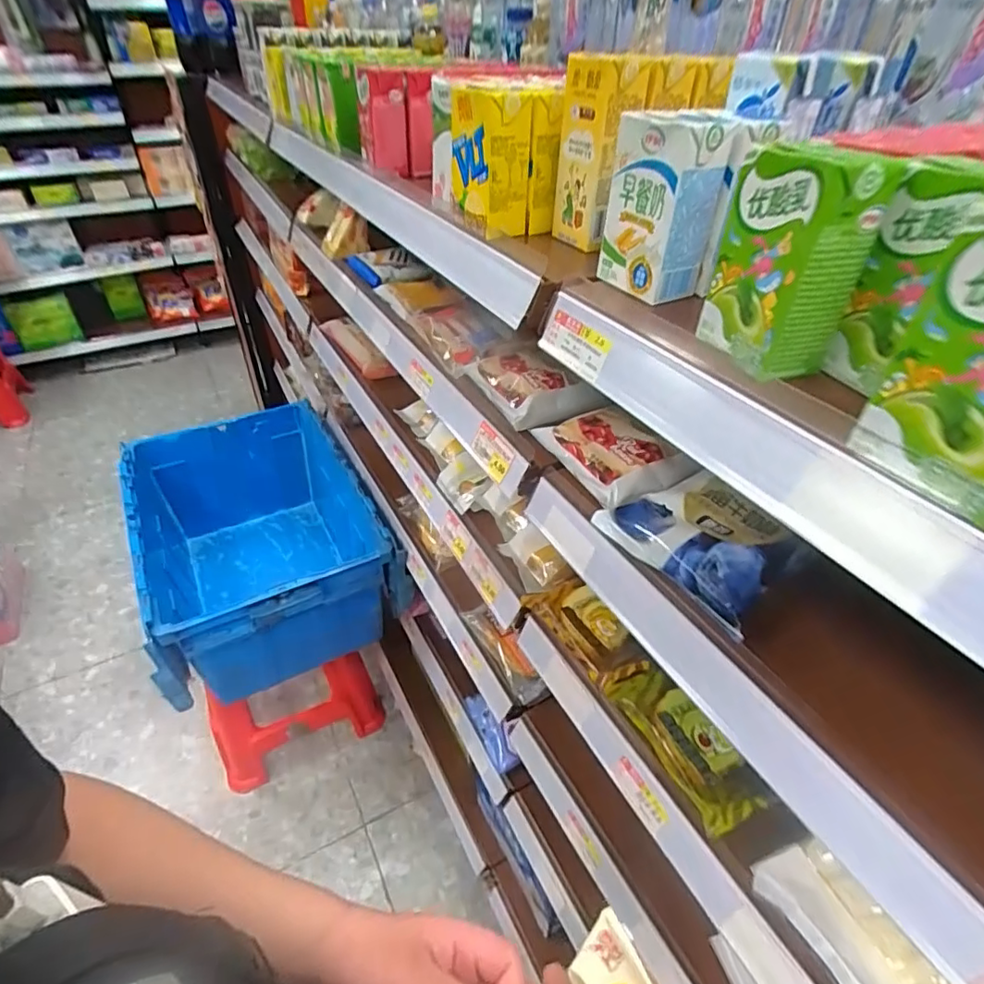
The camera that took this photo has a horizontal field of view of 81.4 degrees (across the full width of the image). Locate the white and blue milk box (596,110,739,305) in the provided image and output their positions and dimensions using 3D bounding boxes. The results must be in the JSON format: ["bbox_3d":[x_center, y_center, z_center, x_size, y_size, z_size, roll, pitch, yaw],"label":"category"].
[{"bbox_3d":[0.118,-0.194,0.392,0.046,0.106,0.066,-17,43,-20],"label":"white and blue milk box"}]

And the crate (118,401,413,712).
[{"bbox_3d":[-0.513,0.112,1.280,0.434,0.333,0.653,-21,45,-23],"label":"crate"}]

